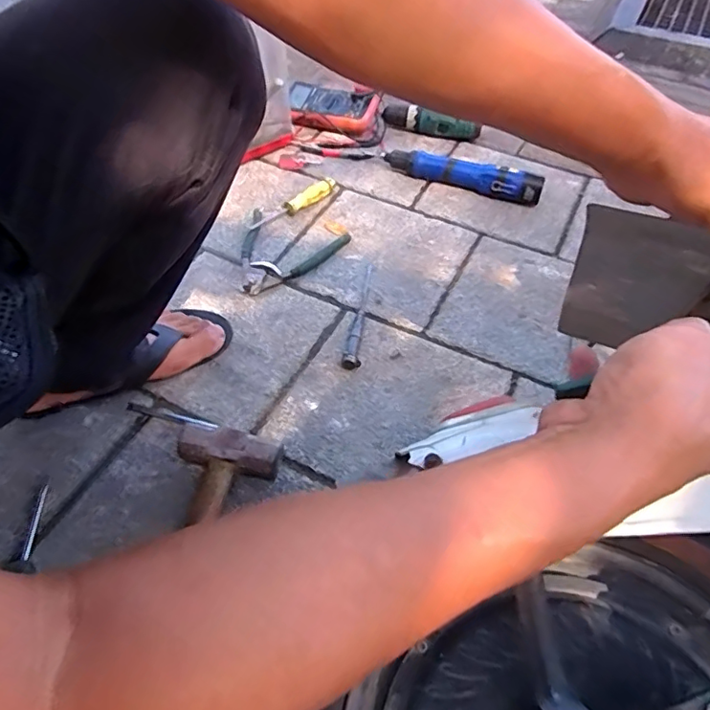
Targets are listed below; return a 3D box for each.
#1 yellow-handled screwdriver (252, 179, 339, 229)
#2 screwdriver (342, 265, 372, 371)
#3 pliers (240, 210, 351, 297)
[{"bbox_3d":[-0.099,-0.249,0.884,0.175,0.025,0.025,-34,59,-25],"label":"yellow-handled screwdriver"},{"bbox_3d":[0.004,-0.061,0.739,0.024,0.016,0.194,5,51,3],"label":"screwdriver"},{"bbox_3d":[-0.102,-0.147,0.804,0.154,0.013,0.164,11,52,7],"label":"pliers"}]

